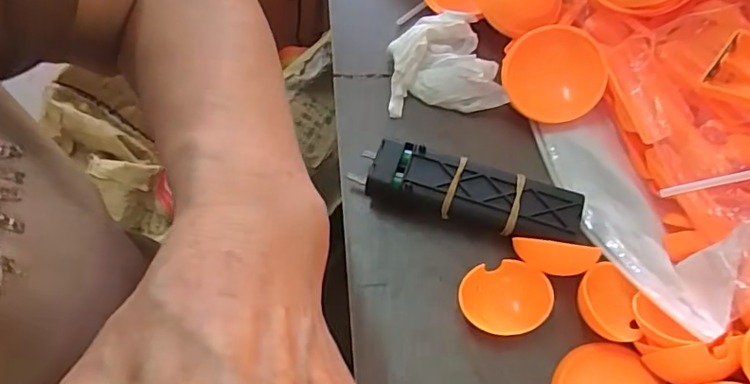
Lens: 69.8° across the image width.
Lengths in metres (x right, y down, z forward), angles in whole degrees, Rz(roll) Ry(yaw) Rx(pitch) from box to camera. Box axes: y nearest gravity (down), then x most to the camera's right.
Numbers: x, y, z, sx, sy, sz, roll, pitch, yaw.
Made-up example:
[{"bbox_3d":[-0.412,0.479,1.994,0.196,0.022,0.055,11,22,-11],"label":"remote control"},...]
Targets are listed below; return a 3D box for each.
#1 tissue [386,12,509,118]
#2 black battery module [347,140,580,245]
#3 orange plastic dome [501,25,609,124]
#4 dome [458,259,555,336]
[{"bbox_3d":[0.040,-0.078,0.326,0.063,0.021,0.062,-5,61,0],"label":"tissue"},{"bbox_3d":[0.047,0.001,0.282,0.115,0.021,0.030,16,63,11],"label":"black battery module"},{"bbox_3d":[0.103,-0.067,0.308,0.054,0.017,0.054,3,87,21],"label":"orange plastic dome"},{"bbox_3d":[0.063,0.052,0.261,0.042,0.014,0.034,1,61,4],"label":"dome"}]

